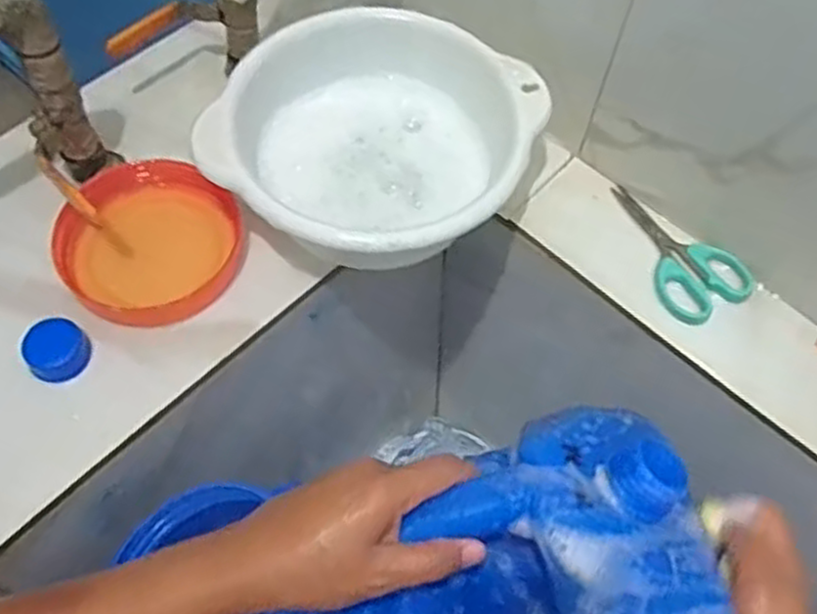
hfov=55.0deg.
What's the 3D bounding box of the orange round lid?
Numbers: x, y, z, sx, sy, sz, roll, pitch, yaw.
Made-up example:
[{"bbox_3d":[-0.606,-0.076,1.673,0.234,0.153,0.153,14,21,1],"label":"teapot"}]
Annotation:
[{"bbox_3d":[-0.179,-0.045,0.542,0.117,0.028,0.117,1,60,-1],"label":"orange round lid"}]

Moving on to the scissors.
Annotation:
[{"bbox_3d":[0.188,-0.044,0.564,0.060,0.012,0.118,-24,64,-15],"label":"scissors"}]

